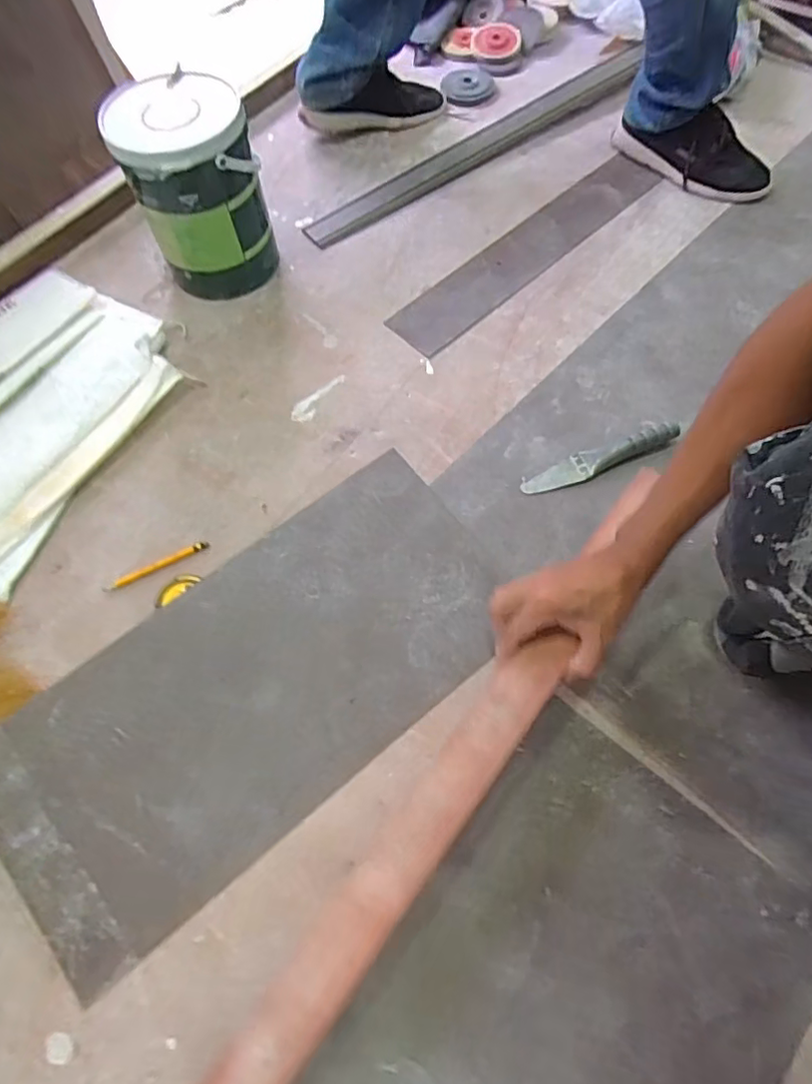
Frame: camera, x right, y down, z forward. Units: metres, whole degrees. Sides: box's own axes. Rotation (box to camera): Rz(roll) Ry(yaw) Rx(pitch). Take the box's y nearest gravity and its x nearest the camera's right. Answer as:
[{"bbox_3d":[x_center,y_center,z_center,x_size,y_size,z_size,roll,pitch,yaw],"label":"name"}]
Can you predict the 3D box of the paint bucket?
[{"bbox_3d":[-0.274,-0.463,0.780,0.156,0.233,0.156,-1,65,1],"label":"paint bucket"}]

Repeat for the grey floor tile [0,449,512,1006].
[{"bbox_3d":[-0.144,0.142,0.597,0.545,0.010,0.252,-37,79,-15],"label":"grey floor tile"}]

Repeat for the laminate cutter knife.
[{"bbox_3d":[0.241,-0.103,0.708,0.205,0.027,0.032,-17,65,-6],"label":"laminate cutter knife"}]

